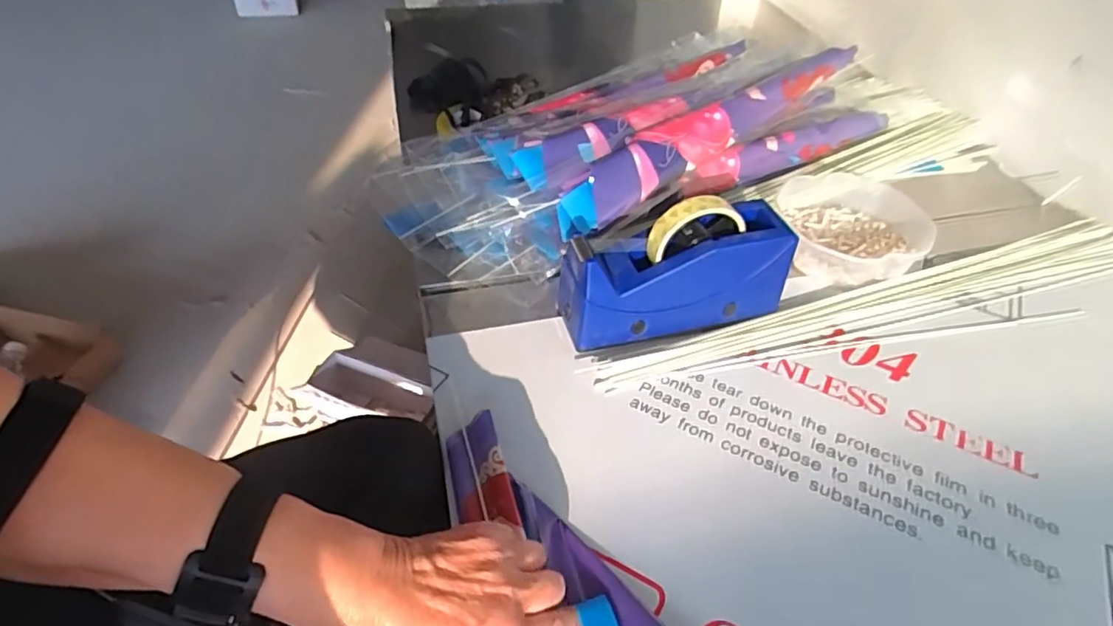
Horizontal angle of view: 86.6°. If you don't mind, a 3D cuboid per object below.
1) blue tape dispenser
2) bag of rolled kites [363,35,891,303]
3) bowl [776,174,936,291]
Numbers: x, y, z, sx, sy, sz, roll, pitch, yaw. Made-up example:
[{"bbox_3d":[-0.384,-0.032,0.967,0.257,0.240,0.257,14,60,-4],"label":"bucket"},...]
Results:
[{"bbox_3d":[0.106,-0.039,0.533,0.208,0.120,0.067,-9,47,-11],"label":"blue tape dispenser"},{"bbox_3d":[0.097,-0.207,0.715,0.594,0.112,0.239,-25,51,-24],"label":"bag of rolled kites"},{"bbox_3d":[0.328,-0.089,0.646,0.148,0.040,0.158,9,46,7],"label":"bowl"}]

